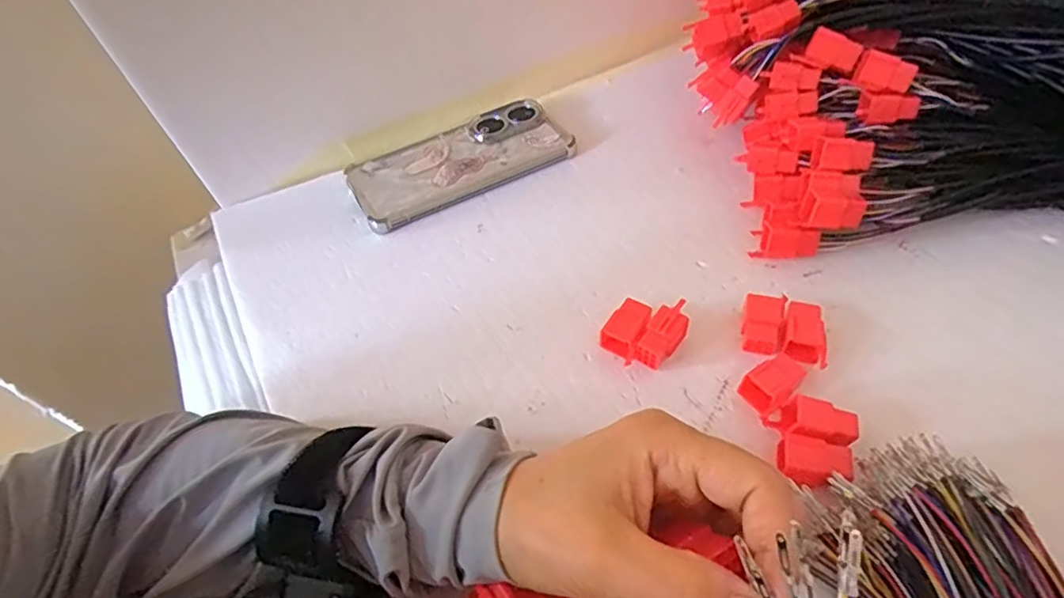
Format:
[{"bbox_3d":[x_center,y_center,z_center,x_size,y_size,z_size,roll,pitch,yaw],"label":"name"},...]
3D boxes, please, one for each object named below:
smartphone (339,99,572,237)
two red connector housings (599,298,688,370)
[{"bbox_3d":[-0.054,-0.103,0.447,0.158,0.018,0.071,-24,52,-13],"label":"smartphone"},{"bbox_3d":[0.063,0.018,0.333,0.036,0.021,0.041,33,61,28],"label":"two red connector housings"}]

